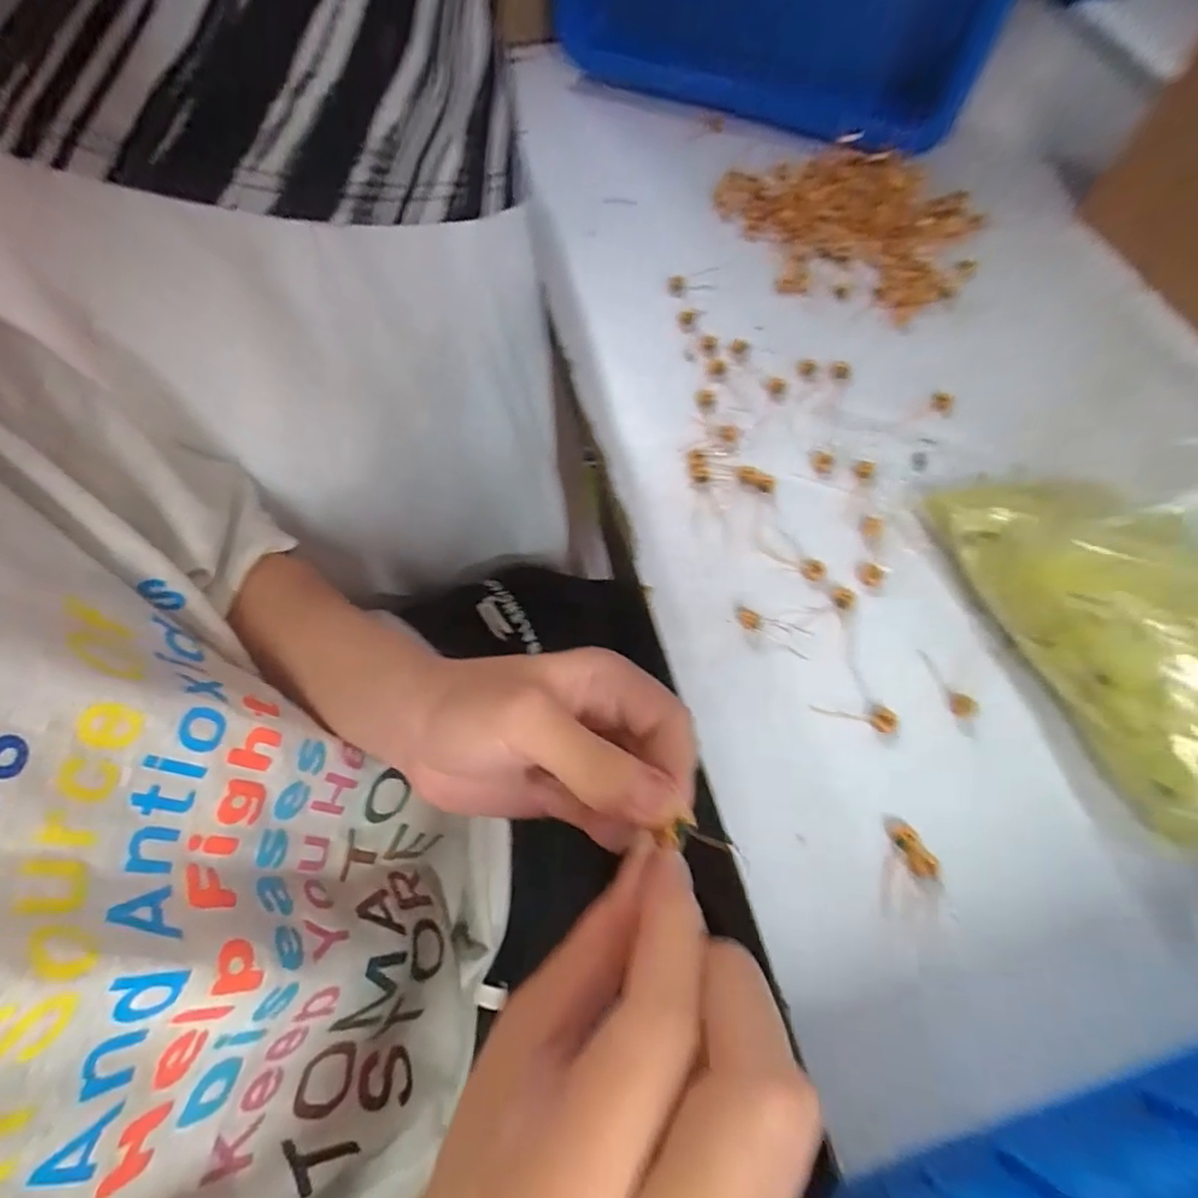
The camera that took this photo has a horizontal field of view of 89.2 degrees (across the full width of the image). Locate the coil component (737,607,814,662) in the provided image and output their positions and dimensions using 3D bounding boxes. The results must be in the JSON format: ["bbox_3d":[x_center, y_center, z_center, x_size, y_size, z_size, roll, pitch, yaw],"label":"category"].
[{"bbox_3d":[0.093,0.016,0.324,0.042,0.004,0.015,26,69,14],"label":"coil component"}]

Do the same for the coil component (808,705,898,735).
[{"bbox_3d":[0.128,0.059,0.306,0.041,0.004,0.012,5,66,15],"label":"coil component"}]

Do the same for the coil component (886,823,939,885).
[{"bbox_3d":[0.144,0.115,0.277,0.010,0.006,0.026,-26,67,-9],"label":"coil component"}]

